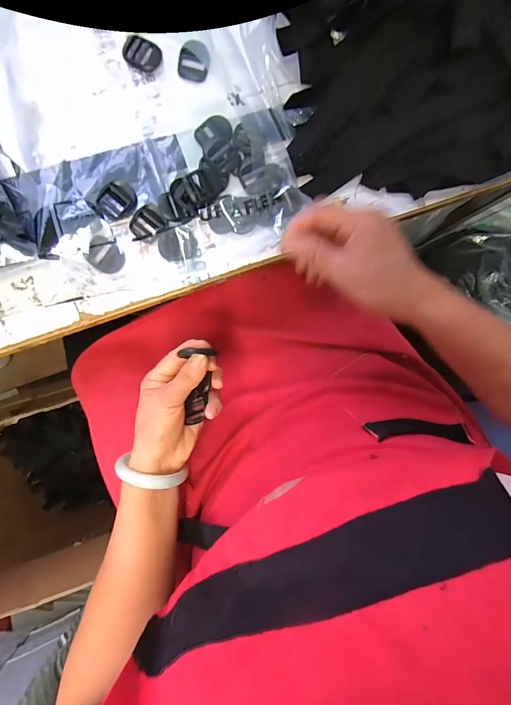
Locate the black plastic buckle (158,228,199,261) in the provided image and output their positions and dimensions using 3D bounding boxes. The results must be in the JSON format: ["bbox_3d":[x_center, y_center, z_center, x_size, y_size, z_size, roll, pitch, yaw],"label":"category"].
[{"bbox_3d":[-0.083,-0.115,0.341,0.040,0.010,0.032,1,91,-5],"label":"black plastic buckle"}]

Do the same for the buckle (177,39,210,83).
[{"bbox_3d":[-0.066,-0.313,0.344,0.033,0.007,0.038,10,91,-5],"label":"buckle"}]

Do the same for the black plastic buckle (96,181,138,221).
[{"bbox_3d":[-0.144,-0.158,0.335,0.033,0.004,0.039,43,88,-5],"label":"black plastic buckle"}]

